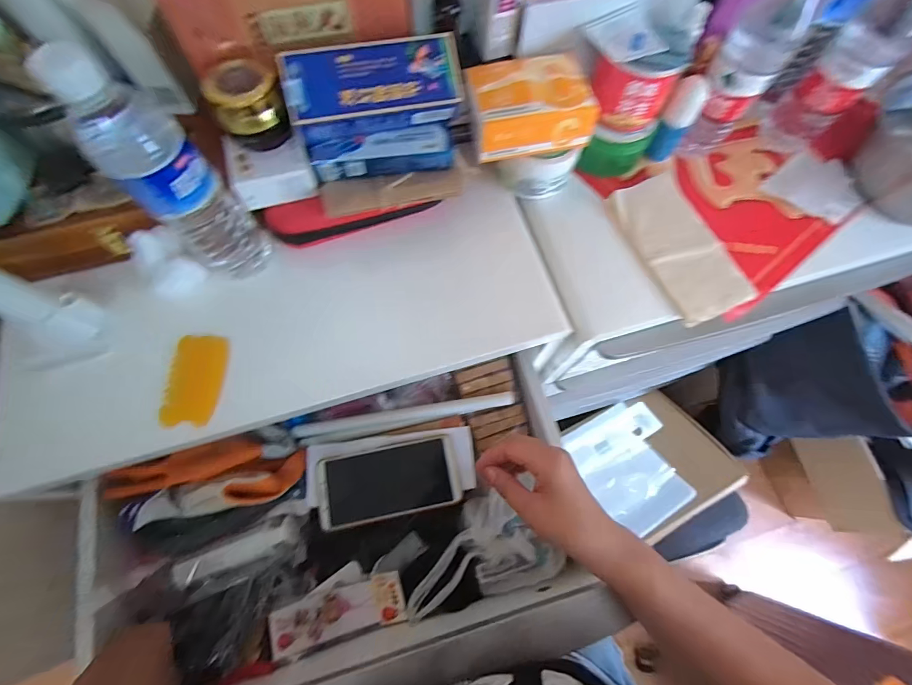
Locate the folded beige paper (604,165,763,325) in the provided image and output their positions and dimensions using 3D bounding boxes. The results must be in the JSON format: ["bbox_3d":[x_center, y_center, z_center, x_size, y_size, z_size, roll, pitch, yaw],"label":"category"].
[{"bbox_3d":[0.259,-0.115,0.448,0.096,0.017,0.177,-22,72,-8],"label":"folded beige paper"}]

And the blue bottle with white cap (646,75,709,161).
[{"bbox_3d":[0.256,-0.256,0.454,0.033,0.091,0.031,35,74,11],"label":"blue bottle with white cap"}]

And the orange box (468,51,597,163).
[{"bbox_3d":[0.075,-0.243,0.400,0.122,0.049,0.091,-8,71,-3],"label":"orange box"}]

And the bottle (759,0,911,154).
[{"bbox_3d":[0.431,-0.306,0.416,0.054,0.205,0.067,-42,76,-14],"label":"bottle"}]

